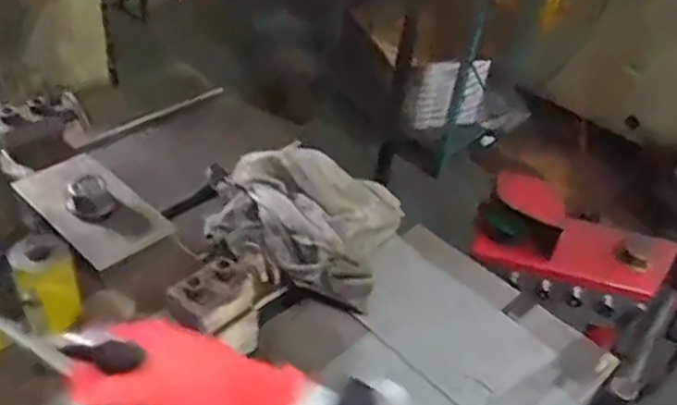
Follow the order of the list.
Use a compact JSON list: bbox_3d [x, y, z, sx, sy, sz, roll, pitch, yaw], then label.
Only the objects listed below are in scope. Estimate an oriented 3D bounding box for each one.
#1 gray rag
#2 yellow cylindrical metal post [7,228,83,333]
[{"bbox_3d":[-0.039,0.023,0.841,0.200,0.085,0.182,16,41,12],"label":"gray rag"},{"bbox_3d":[-0.213,0.060,0.518,0.040,0.061,0.038,3,40,-3],"label":"yellow cylindrical metal post"}]

